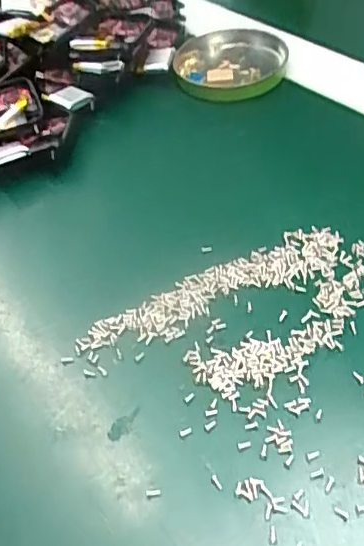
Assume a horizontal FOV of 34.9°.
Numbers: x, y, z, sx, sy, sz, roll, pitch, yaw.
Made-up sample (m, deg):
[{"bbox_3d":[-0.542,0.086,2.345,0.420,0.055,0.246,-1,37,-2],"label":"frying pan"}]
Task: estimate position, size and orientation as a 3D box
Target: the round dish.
[{"bbox_3d":[0.028,-0.120,0.336,0.062,0.017,0.060,-3,46,3],"label":"round dish"}]

